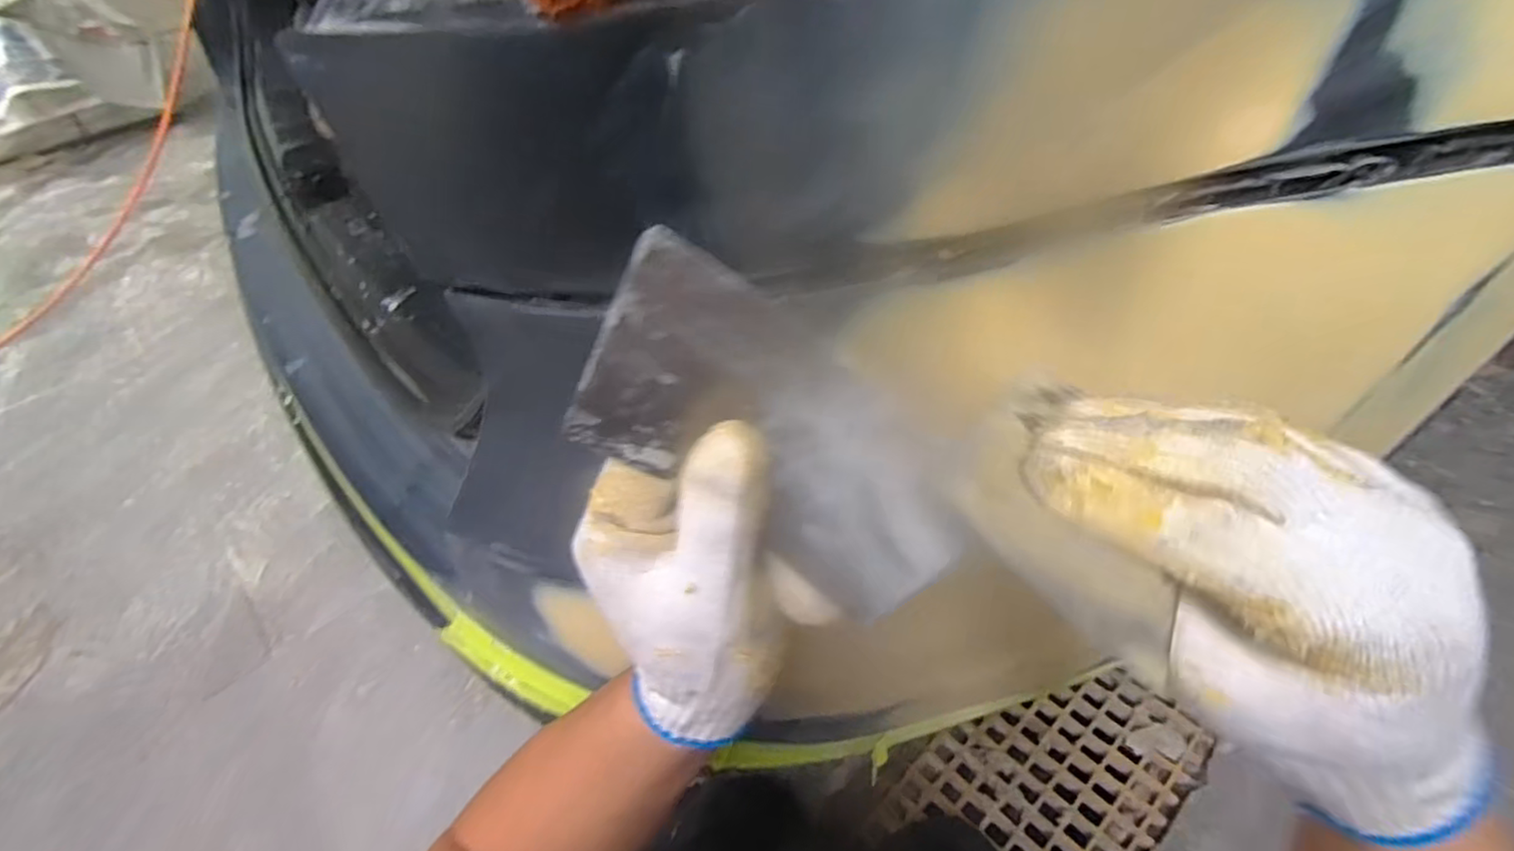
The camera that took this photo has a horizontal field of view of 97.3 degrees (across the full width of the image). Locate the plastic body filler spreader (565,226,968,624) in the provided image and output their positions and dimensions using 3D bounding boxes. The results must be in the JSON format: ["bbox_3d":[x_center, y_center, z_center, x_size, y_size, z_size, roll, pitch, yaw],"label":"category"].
[{"bbox_3d":[0.008,0.008,0.208,0.134,0.071,0.011,34,29,-16],"label":"plastic body filler spreader"}]

